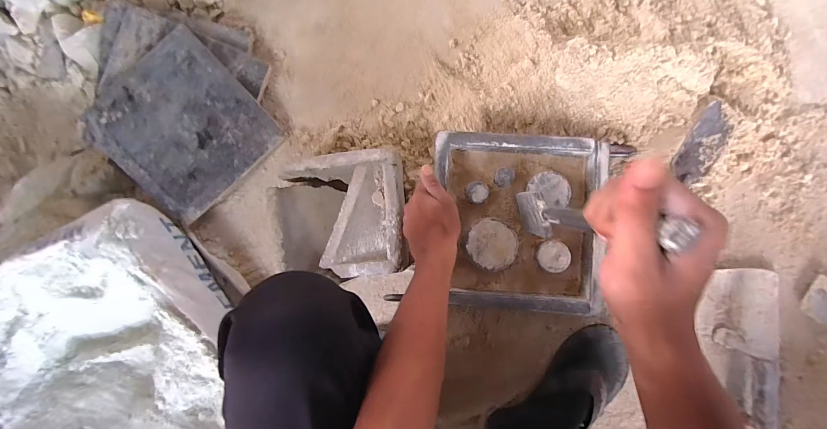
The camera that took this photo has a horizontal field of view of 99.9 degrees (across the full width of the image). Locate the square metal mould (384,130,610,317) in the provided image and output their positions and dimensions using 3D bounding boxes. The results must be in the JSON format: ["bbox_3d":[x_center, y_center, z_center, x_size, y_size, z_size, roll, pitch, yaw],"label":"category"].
[{"bbox_3d":[0.143,0.009,0.496,0.228,0.048,0.241,3,91,6],"label":"square metal mould"}]

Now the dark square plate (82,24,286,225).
[{"bbox_3d":[-0.406,-0.151,0.614,0.248,0.019,0.245,-44,100,-3],"label":"dark square plate"}]

